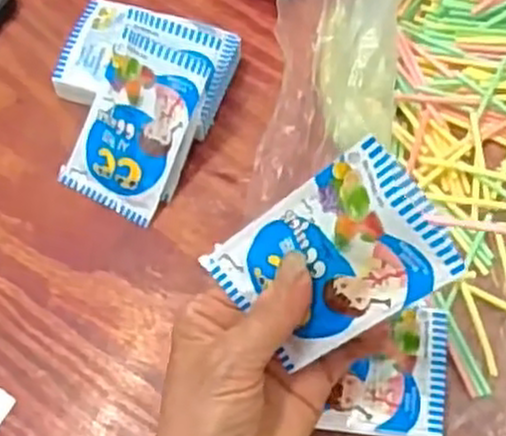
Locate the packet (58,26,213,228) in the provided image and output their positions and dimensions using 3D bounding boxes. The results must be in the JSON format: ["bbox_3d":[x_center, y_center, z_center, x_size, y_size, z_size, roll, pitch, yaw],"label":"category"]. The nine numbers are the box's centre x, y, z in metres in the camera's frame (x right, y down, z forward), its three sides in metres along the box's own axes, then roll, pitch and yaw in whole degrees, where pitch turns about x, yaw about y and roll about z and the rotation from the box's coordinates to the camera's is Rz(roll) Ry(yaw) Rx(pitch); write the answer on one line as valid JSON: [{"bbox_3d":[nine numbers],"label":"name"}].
[{"bbox_3d":[-0.072,-0.056,0.475,0.065,0.012,0.104,26,103,13],"label":"packet"}]

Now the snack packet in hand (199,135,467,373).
[{"bbox_3d":[0.031,0.017,0.324,0.067,0.100,0.009,54,39,5],"label":"snack packet in hand"}]

